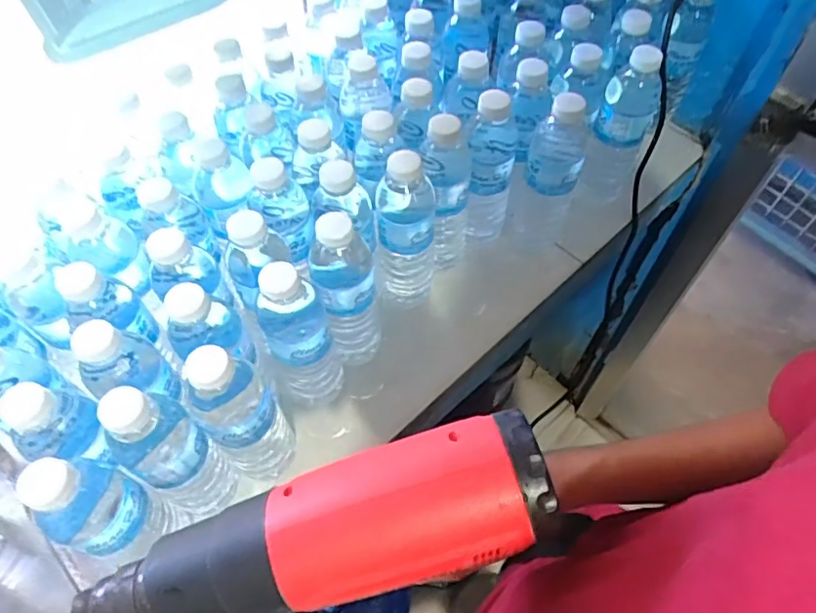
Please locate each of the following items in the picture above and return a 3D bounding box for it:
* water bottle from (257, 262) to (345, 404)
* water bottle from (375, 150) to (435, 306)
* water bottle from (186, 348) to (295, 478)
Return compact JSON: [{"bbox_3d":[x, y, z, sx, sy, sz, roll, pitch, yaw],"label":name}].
[{"bbox_3d":[-0.101,0.033,0.535,0.057,0.205,0.054,0,57,0],"label":"water bottle"},{"bbox_3d":[-0.002,-0.081,0.605,0.062,0.202,0.066,1,57,1],"label":"water bottle"},{"bbox_3d":[-0.146,0.097,0.504,0.062,0.219,0.063,0,57,0],"label":"water bottle"}]

